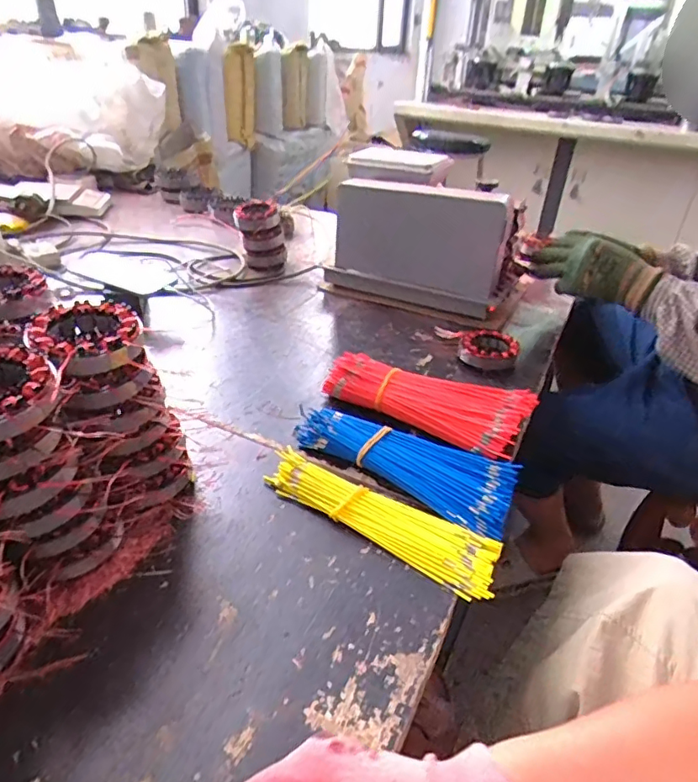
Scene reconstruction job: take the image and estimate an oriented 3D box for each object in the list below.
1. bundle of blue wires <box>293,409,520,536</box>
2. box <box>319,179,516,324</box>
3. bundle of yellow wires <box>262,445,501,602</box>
[{"bbox_3d":[0.063,0.076,0.592,0.251,0.042,0.096,24,38,28],"label":"bundle of blue wires"},{"bbox_3d":[0.110,-0.235,0.911,0.316,0.212,0.063,14,34,15],"label":"box"},{"bbox_3d":[0.027,0.122,0.530,0.243,0.025,0.060,23,37,27],"label":"bundle of yellow wires"}]

